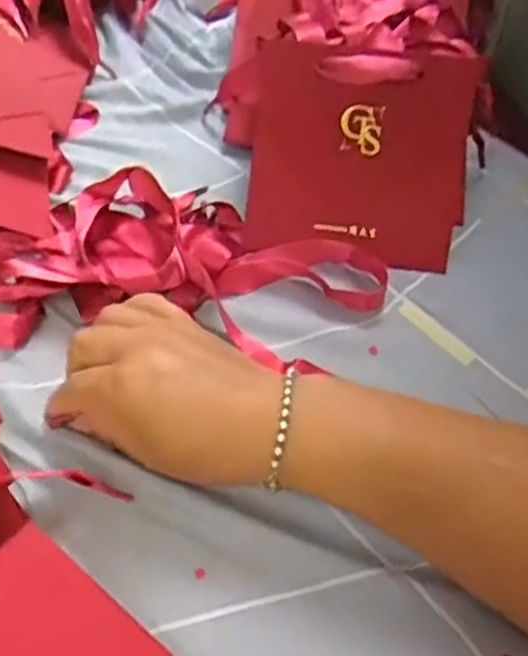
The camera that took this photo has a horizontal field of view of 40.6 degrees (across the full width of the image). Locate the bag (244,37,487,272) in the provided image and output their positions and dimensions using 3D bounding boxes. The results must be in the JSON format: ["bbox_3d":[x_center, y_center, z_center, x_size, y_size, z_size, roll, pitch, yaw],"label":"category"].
[{"bbox_3d":[0.066,-0.115,0.485,0.148,0.137,0.029,5,10,4],"label":"bag"}]

